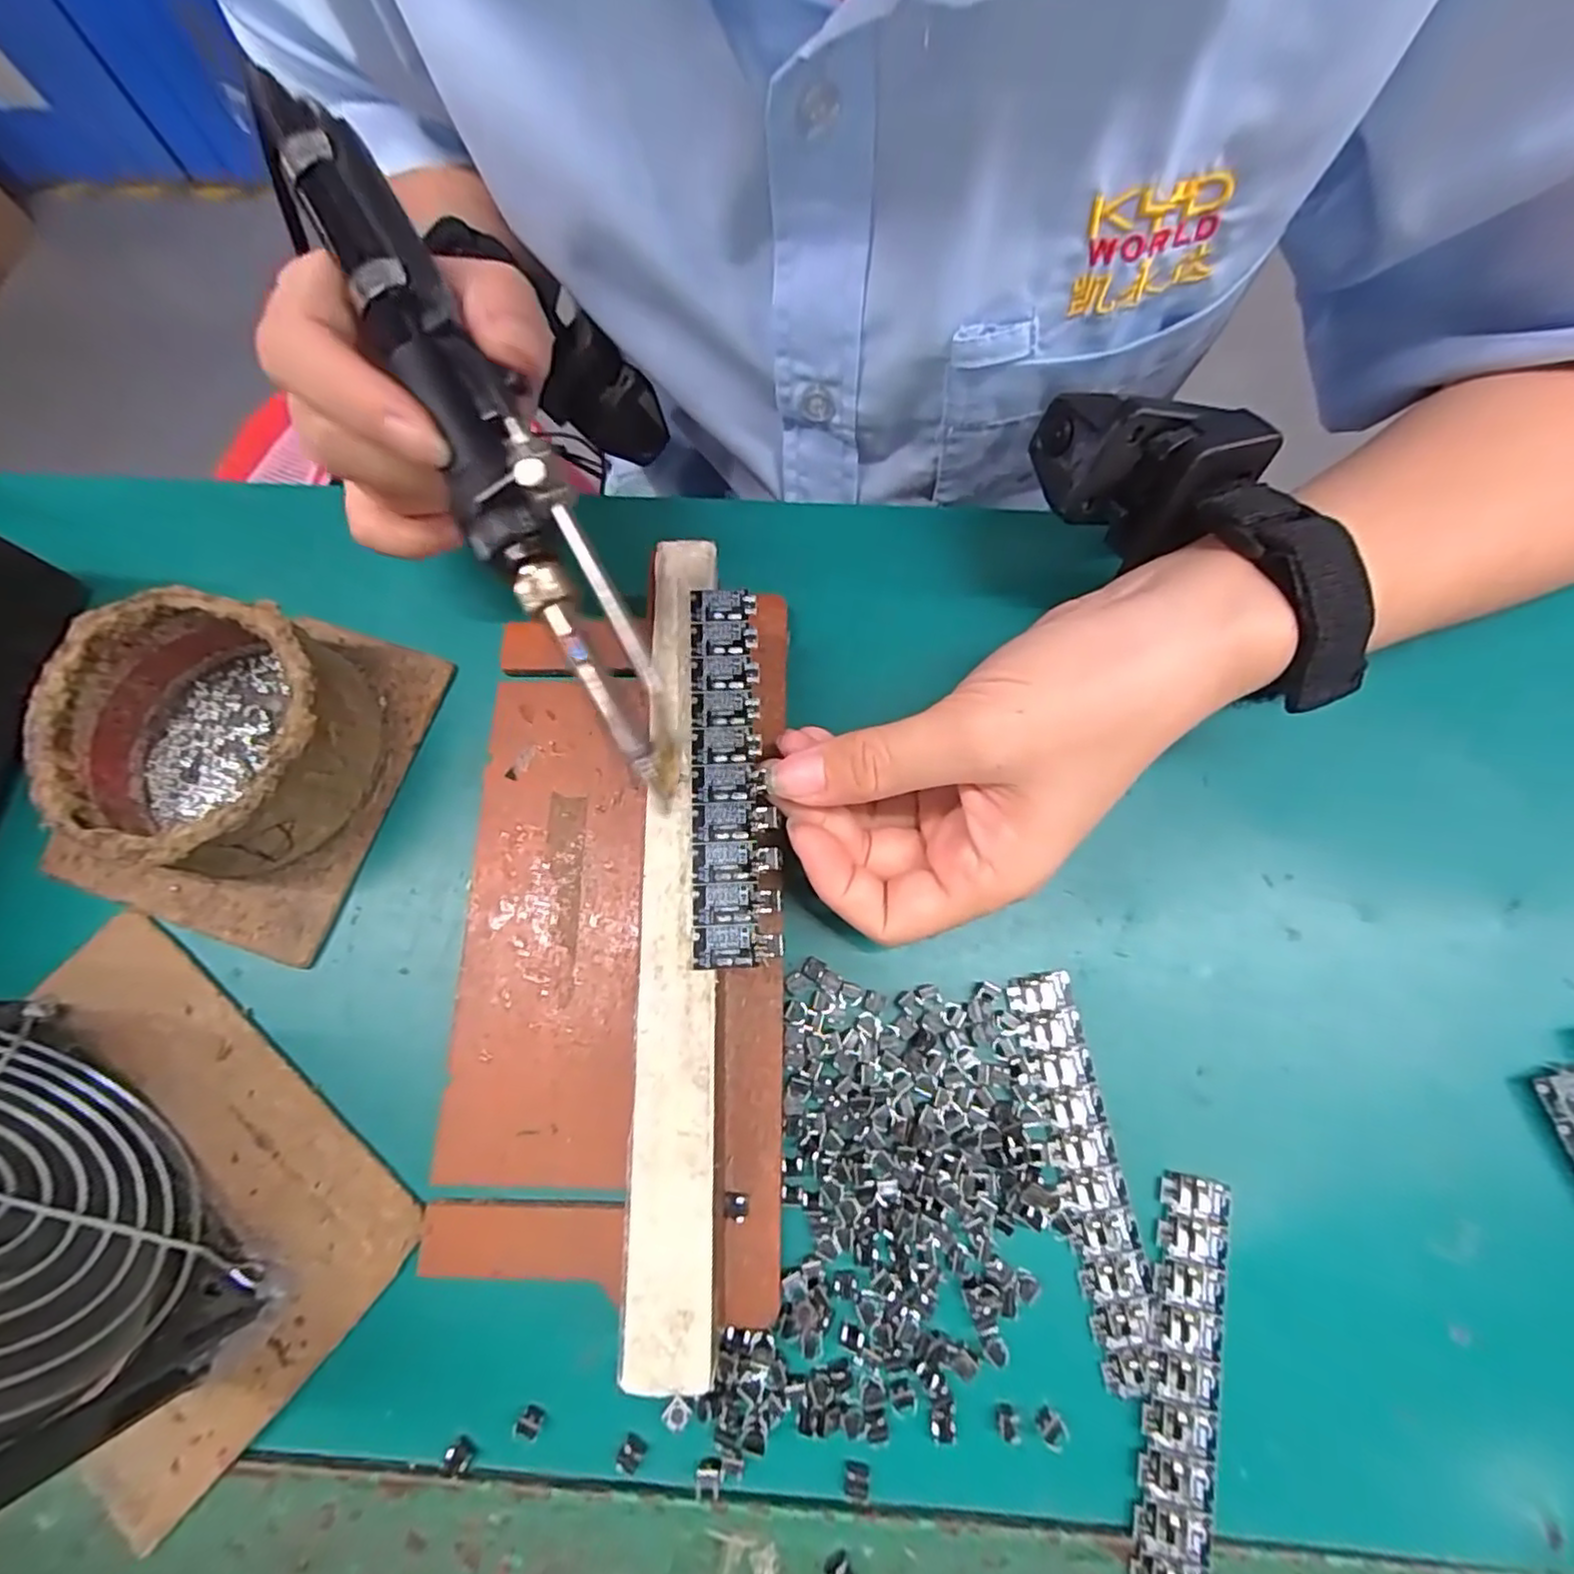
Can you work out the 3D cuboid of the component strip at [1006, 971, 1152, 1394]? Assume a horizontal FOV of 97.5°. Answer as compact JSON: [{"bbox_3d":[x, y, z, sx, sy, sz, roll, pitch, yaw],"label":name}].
[{"bbox_3d":[0.085,0.109,0.198,0.020,0.004,0.104,-9,75,-2],"label":"component strip"}]

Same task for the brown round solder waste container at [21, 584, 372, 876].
[{"bbox_3d":[-0.178,-0.016,0.217,0.081,0.042,0.079,0,75,1],"label":"brown round solder waste container"}]

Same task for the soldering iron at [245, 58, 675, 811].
[{"bbox_3d":[-0.075,-0.086,0.161,0.022,0.022,0.193,-29,87,-7],"label":"soldering iron"}]

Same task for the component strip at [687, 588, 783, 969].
[{"bbox_3d":[-0.016,-0.006,0.192,0.023,0.004,0.107,-3,74,0],"label":"component strip"}]

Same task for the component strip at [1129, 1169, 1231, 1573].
[{"bbox_3d":[0.104,0.163,0.182,0.019,0.004,0.108,13,76,4],"label":"component strip"}]

